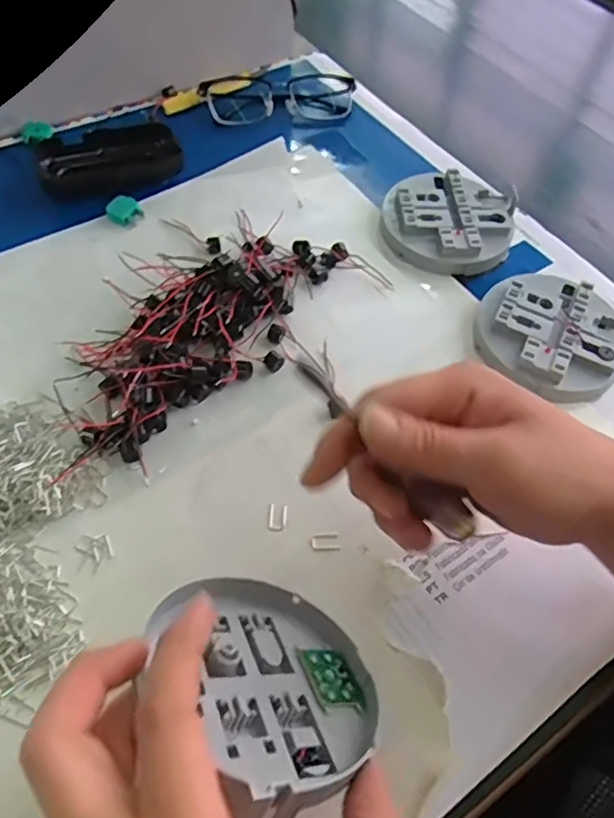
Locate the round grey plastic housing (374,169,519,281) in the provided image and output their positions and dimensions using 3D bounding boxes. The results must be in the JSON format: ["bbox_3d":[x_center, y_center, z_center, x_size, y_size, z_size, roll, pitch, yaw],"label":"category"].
[{"bbox_3d":[0.110,-0.147,0.484,0.099,0.023,0.096,25,58,12],"label":"round grey plastic housing"}]

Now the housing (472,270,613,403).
[{"bbox_3d":[0.169,-0.052,0.426,0.099,0.024,0.101,2,56,-3],"label":"housing"}]

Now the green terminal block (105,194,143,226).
[{"bbox_3d":[-0.141,-0.154,0.475,0.023,0.010,0.021,28,59,14],"label":"green terminal block"}]

